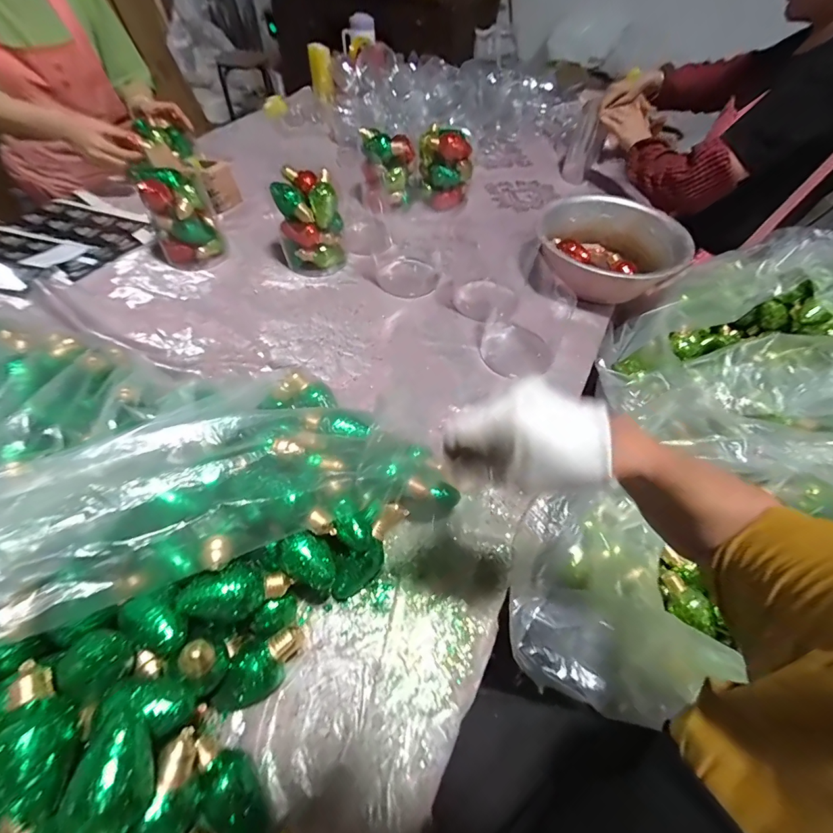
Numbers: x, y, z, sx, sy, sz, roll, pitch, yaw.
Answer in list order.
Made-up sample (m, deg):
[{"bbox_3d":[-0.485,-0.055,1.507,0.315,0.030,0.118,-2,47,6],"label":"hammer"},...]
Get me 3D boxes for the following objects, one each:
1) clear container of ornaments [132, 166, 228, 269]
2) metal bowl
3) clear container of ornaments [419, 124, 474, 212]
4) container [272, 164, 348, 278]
[{"bbox_3d":[-0.452,-0.384,0.799,0.099,0.159,0.090,8,54,3],"label":"clear container of ornaments"},{"bbox_3d":[0.375,-0.320,0.821,0.266,0.109,0.266,1,54,-2],"label":"metal bowl"},{"bbox_3d":[0.065,-0.570,0.954,0.119,0.145,0.099,1,54,-2],"label":"clear container of ornaments"},{"bbox_3d":[-0.208,-0.374,0.801,0.110,0.159,0.106,-16,57,-13],"label":"container"}]

